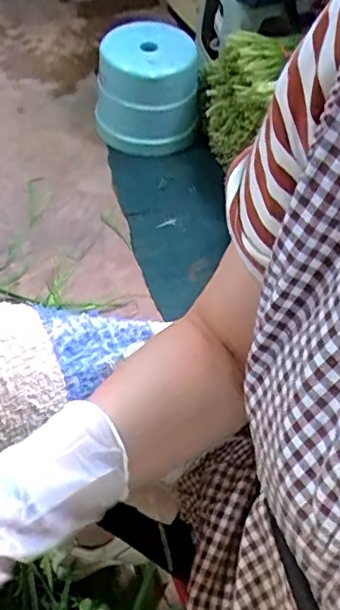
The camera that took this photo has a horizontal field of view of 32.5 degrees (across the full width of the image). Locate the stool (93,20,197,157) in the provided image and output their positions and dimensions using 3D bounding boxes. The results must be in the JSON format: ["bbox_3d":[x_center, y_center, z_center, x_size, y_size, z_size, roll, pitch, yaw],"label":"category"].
[{"bbox_3d":[-0.049,-0.492,1.317,0.224,0.210,0.212,3,54,-2],"label":"stool"}]

